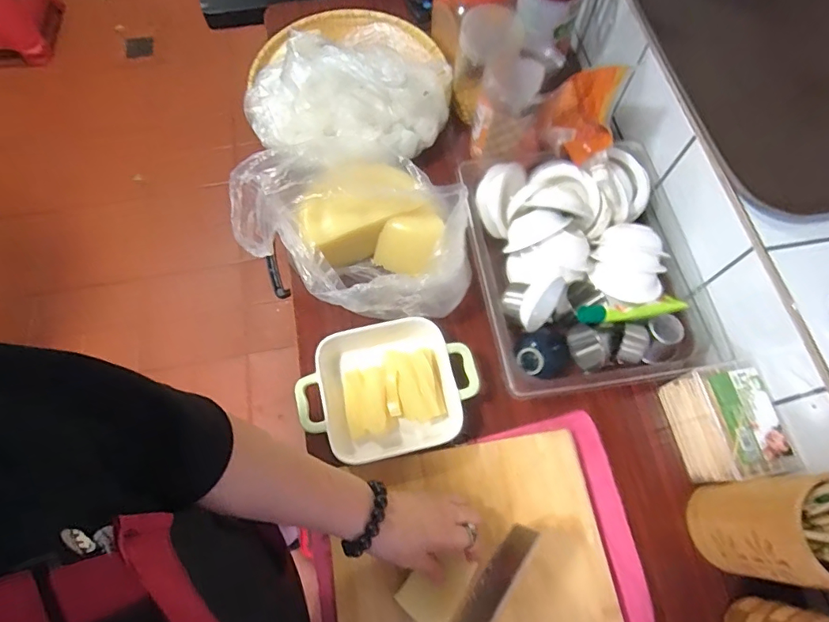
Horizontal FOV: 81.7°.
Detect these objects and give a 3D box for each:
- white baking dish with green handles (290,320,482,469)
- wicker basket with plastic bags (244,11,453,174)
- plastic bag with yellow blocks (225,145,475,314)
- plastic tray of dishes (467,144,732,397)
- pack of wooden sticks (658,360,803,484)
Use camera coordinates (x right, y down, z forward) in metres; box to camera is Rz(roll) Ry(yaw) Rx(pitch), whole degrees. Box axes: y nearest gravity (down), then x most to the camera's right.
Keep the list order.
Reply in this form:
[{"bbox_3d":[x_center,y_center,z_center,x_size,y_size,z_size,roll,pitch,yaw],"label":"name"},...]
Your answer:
[{"bbox_3d":[-0.031,0.092,0.561,0.204,0.041,0.151,-15,69,-7],"label":"white baking dish with green handles"},{"bbox_3d":[-0.094,-0.344,0.672,0.301,0.120,0.292,0,68,-1],"label":"wicker basket with plastic bags"},{"bbox_3d":[-0.064,-0.100,0.600,0.288,0.119,0.199,32,71,12],"label":"plastic bag with yellow blocks"},{"bbox_3d":[0.210,-0.073,0.596,0.268,0.112,0.330,-7,68,-4],"label":"plastic tray of dishes"},{"bbox_3d":[0.338,0.122,0.522,0.070,0.088,0.115,-12,68,-6],"label":"pack of wooden sticks"}]

